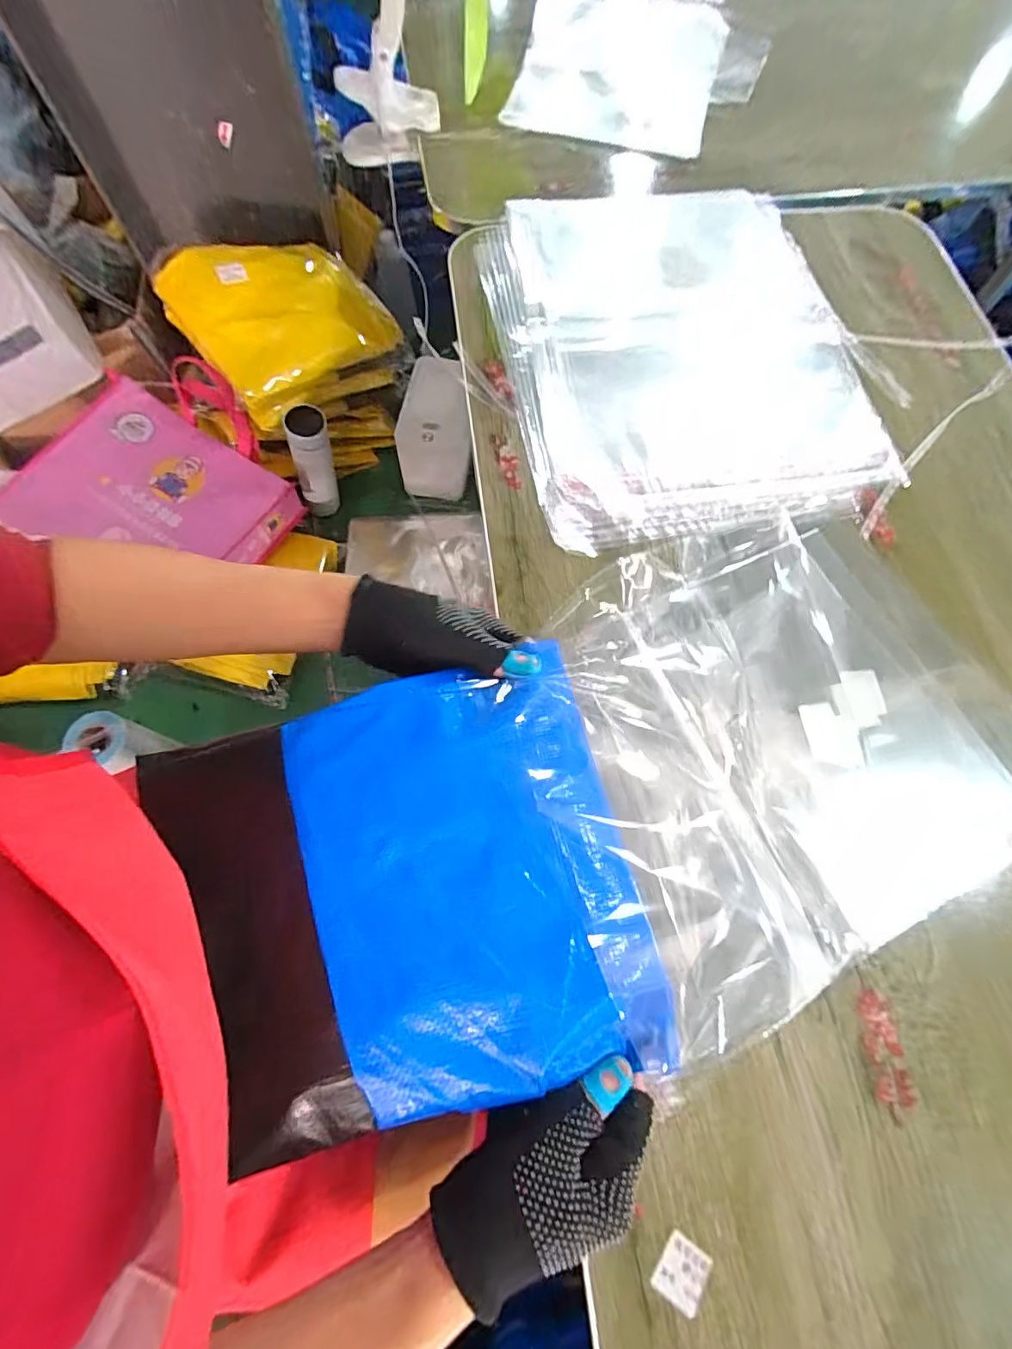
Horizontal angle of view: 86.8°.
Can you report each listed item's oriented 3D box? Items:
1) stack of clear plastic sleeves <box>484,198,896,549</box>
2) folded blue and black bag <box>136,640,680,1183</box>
[{"bbox_3d":[0.178,-0.367,0.578,0.365,0.017,0.498,-9,71,-4],"label":"stack of clear plastic sleeves"},{"bbox_3d":[-0.052,0.121,0.301,0.240,0.032,0.224,-16,76,-8],"label":"folded blue and black bag"}]

